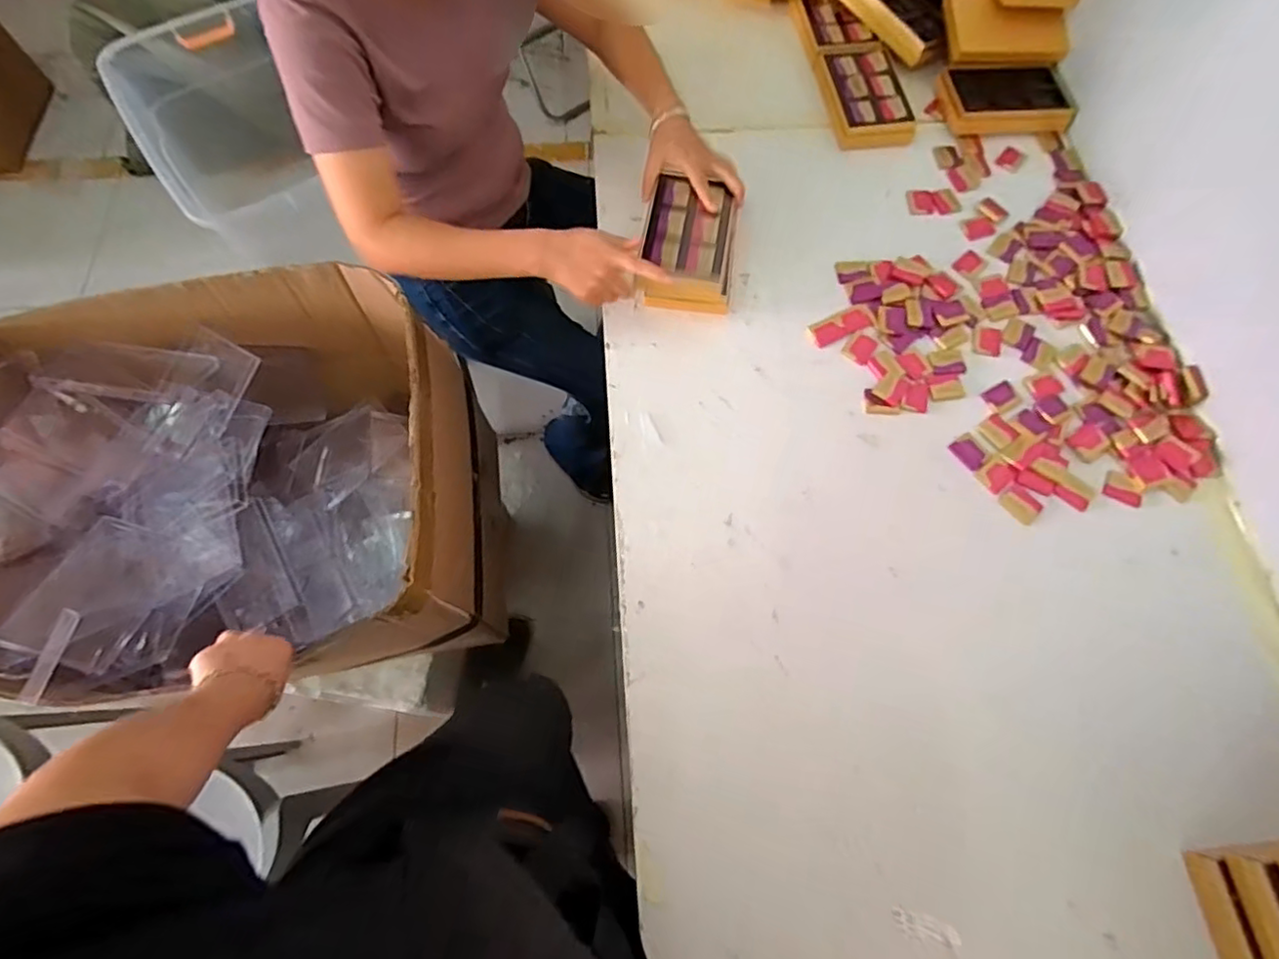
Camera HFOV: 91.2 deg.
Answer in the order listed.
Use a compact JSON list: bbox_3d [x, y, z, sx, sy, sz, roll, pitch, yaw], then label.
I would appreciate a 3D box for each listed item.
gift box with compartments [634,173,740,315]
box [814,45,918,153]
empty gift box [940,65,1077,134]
[{"bbox_3d":[0.065,-0.287,0.788,0.117,0.074,0.167,8,68,2],"label":"gift box with compartments"},{"bbox_3d":[0.328,-0.565,0.913,0.112,0.029,0.189,-2,68,-2],"label":"box"},{"bbox_3d":[0.546,-0.564,0.927,0.187,0.035,0.104,-4,68,-3],"label":"empty gift box"}]

